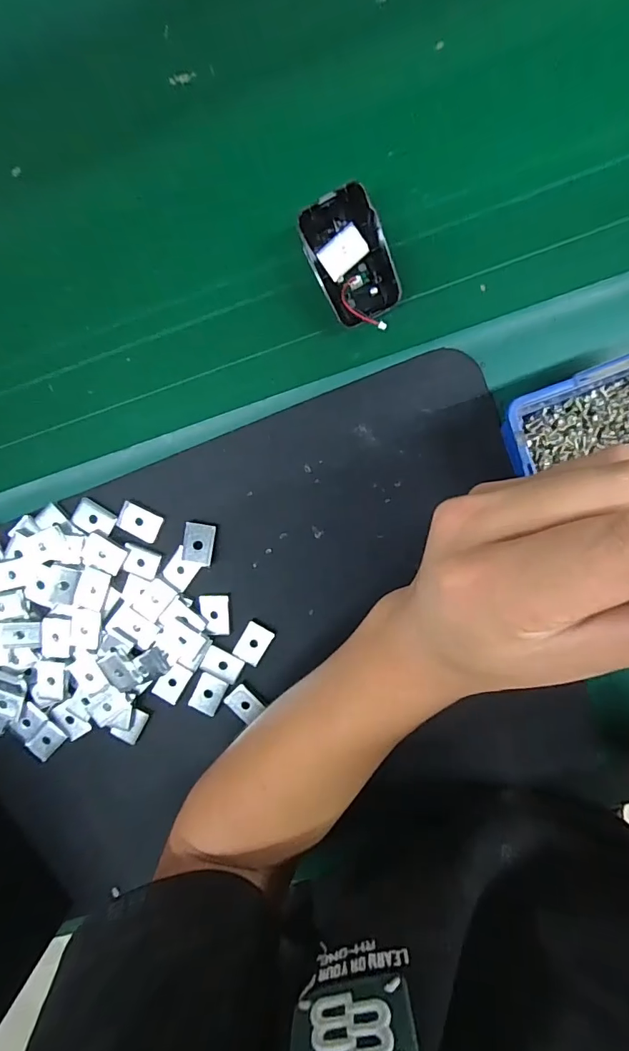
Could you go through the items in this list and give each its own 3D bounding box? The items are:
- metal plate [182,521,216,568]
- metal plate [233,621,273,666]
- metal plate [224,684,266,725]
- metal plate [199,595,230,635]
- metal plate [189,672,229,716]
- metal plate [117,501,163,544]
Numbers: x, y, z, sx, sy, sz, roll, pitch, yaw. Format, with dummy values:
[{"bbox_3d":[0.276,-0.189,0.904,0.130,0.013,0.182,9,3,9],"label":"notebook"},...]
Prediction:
[{"bbox_3d":[-0.078,0.012,0.316,0.019,0.011,0.028,8,98,3],"label":"metal plate"},{"bbox_3d":[-0.042,0.082,0.324,0.020,0.004,0.027,30,99,0],"label":"metal plate"},{"bbox_3d":[-0.049,0.127,0.328,0.024,0.004,0.018,45,99,-2],"label":"metal plate"},{"bbox_3d":[-0.069,0.062,0.322,0.019,0.004,0.027,-1,98,4],"label":"metal plate"},{"bbox_3d":[-0.075,0.120,0.330,0.021,0.004,0.027,24,99,1],"label":"metal plate"},{"bbox_3d":[-0.119,-0.003,0.316,0.027,0.006,0.021,24,99,1],"label":"metal plate"}]

